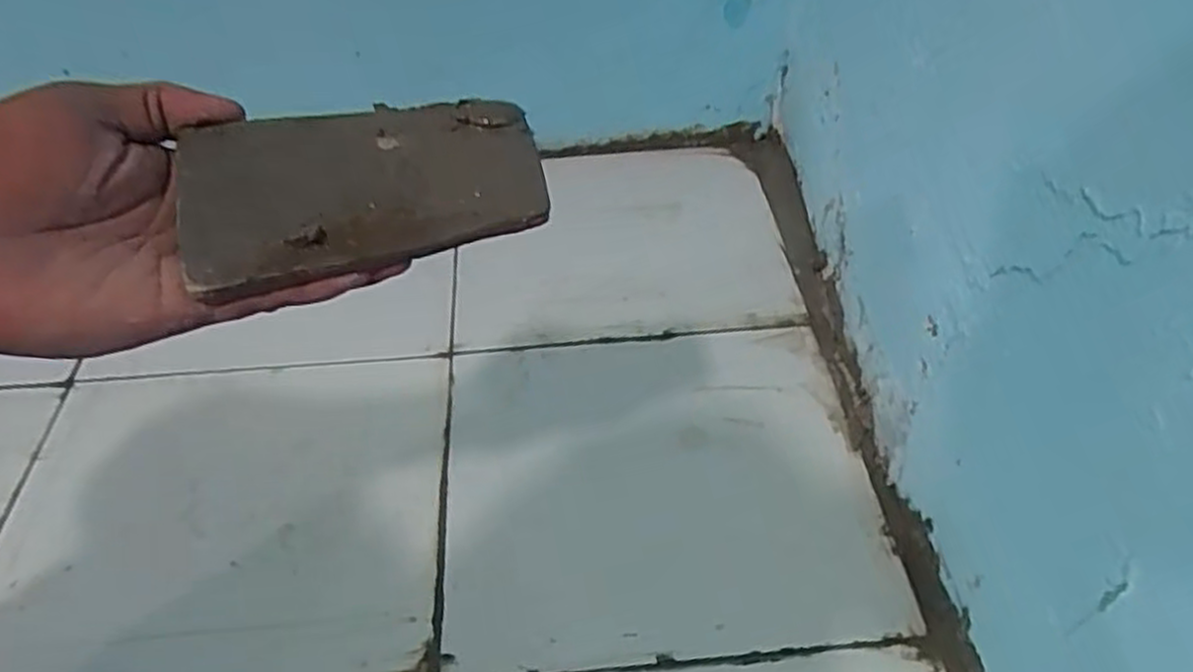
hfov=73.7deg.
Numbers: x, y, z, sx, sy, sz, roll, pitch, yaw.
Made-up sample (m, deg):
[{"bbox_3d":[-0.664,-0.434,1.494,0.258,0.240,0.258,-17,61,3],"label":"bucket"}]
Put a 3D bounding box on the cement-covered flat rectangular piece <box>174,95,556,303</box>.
[{"bbox_3d":[-0.092,-0.063,0.319,0.134,0.016,0.076,-14,60,-15],"label":"cement-covered flat rectangular piece"}]

